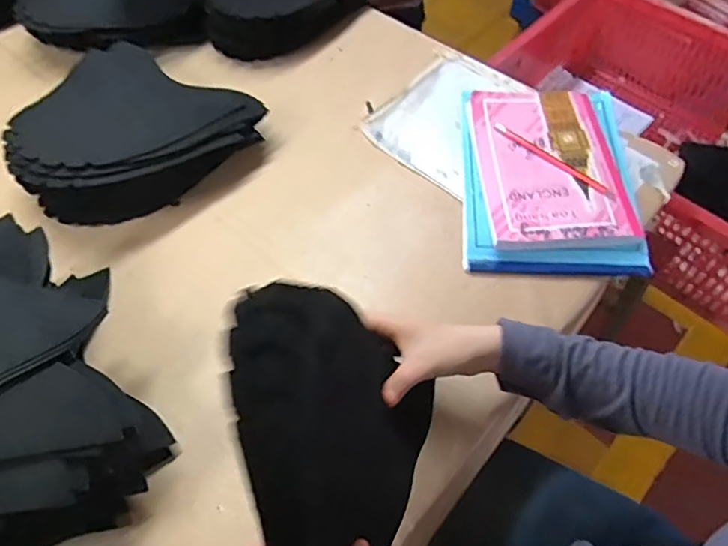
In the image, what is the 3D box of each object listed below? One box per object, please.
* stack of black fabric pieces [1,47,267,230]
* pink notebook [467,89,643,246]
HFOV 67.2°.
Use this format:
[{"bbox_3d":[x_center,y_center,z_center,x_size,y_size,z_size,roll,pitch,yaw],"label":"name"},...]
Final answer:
[{"bbox_3d":[-0.314,-0.207,0.728,0.296,0.098,0.251,-34,65,-18],"label":"stack of black fabric pieces"},{"bbox_3d":[0.231,-0.145,0.702,0.164,0.013,0.258,-5,60,3],"label":"pink notebook"}]

